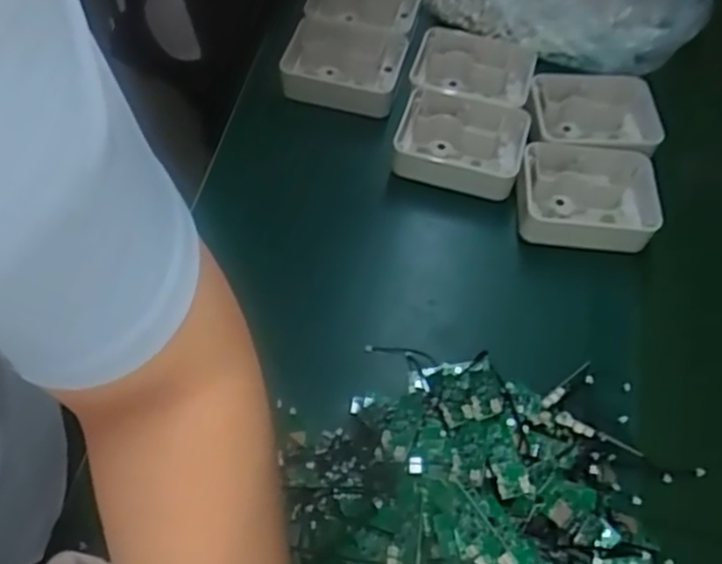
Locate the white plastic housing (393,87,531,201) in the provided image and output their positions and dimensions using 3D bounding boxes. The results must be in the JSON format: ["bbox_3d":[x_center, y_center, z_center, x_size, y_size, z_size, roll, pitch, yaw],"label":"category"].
[{"bbox_3d":[0.102,-0.143,0.718,0.129,0.044,0.091,18,58,10],"label":"white plastic housing"}]

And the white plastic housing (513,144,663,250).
[{"bbox_3d":[0.220,-0.083,0.686,0.138,0.038,0.102,8,57,3],"label":"white plastic housing"}]

